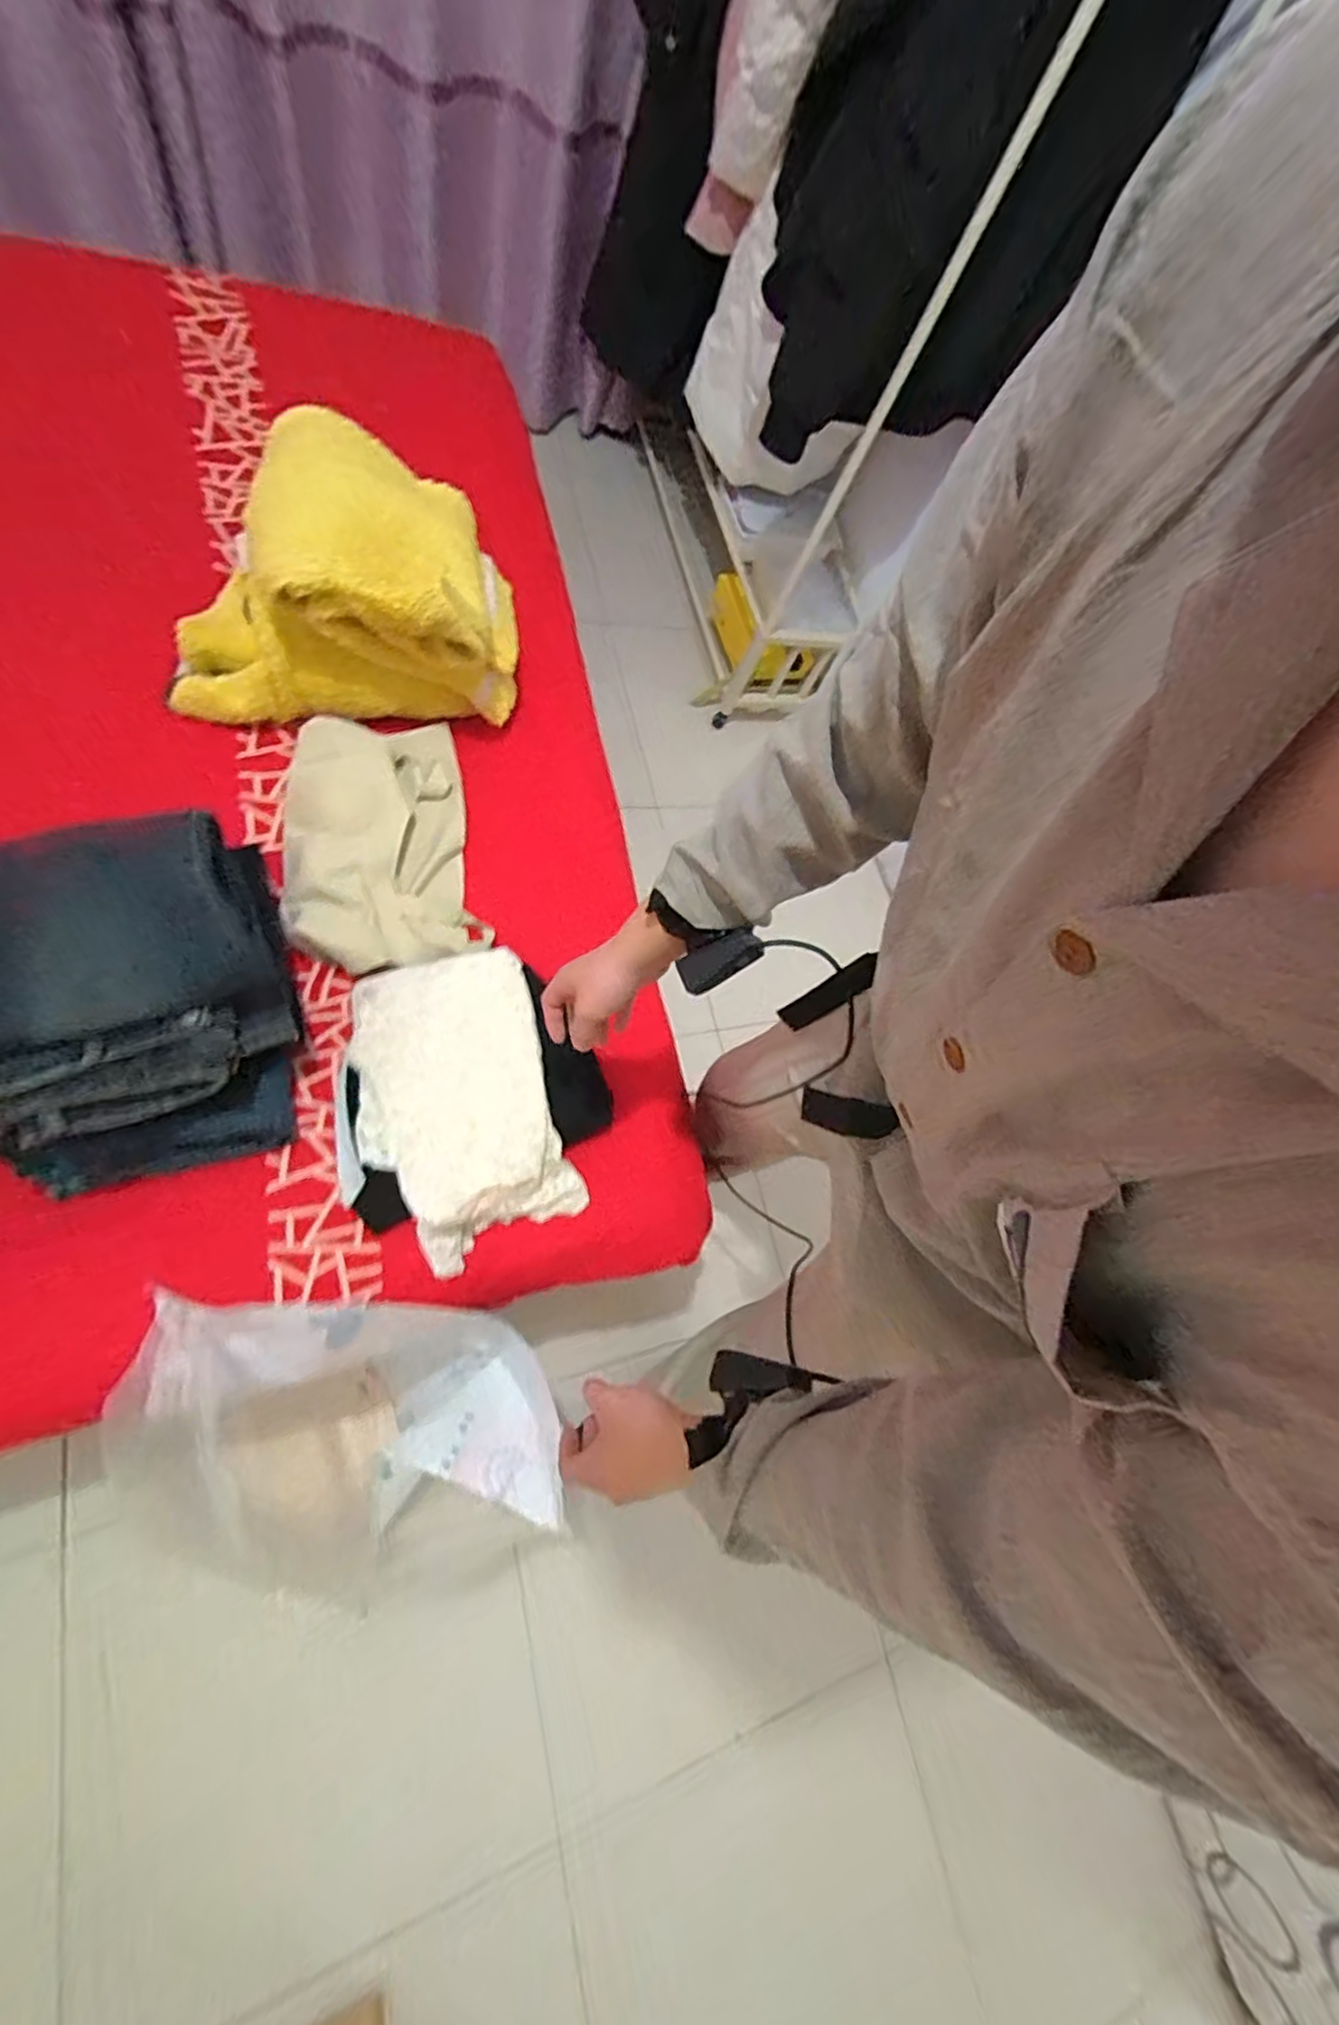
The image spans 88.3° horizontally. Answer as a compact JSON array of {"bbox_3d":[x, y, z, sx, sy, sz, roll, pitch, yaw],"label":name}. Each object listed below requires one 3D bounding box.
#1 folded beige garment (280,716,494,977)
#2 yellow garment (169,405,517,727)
[{"bbox_3d":[-0.396,-0.239,0.948,0.233,0.038,0.379,-2,69,-31],"label":"folded beige garment"},{"bbox_3d":[-0.455,-0.591,0.956,0.436,0.280,0.326,-1,63,-2],"label":"yellow garment"}]

